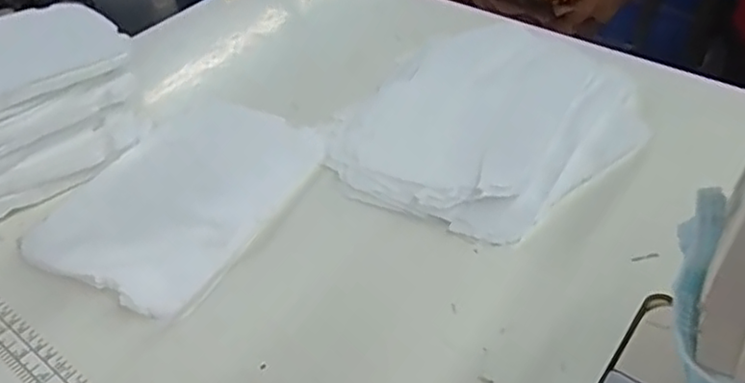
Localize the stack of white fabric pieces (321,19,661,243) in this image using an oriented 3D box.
[{"bbox_3d":[0.086,-0.058,0.496,0.203,0.036,0.229,26,50,28],"label":"stack of white fabric pieces"}]

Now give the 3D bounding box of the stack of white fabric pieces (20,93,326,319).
[{"bbox_3d":[-0.132,0.000,0.465,0.128,0.014,0.195,20,47,23],"label":"stack of white fabric pieces"}]

